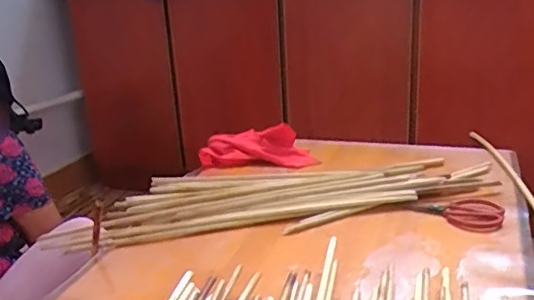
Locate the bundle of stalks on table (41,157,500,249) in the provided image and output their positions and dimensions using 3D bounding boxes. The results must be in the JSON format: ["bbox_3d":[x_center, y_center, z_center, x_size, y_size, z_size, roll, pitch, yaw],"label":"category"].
[{"bbox_3d":[0.015,0.073,0.999,0.742,0.032,0.227,-6,21,-9],"label":"bundle of stalks on table"}]

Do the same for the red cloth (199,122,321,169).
[{"bbox_3d":[-0.017,-0.008,1.167,0.234,0.043,0.130,1,21,13],"label":"red cloth"}]

